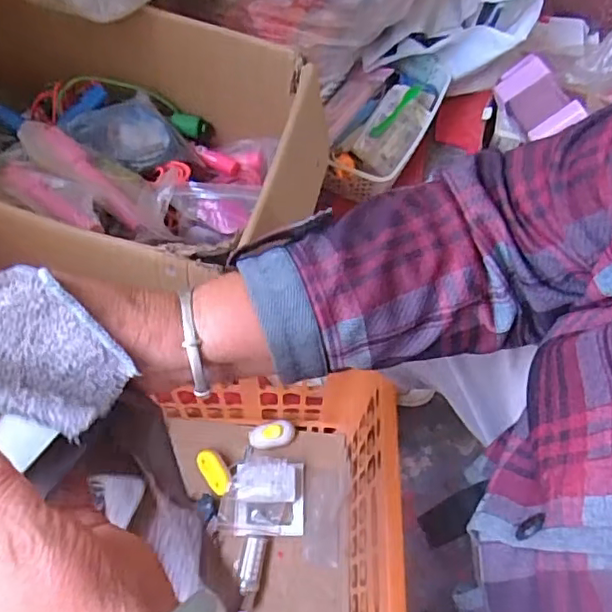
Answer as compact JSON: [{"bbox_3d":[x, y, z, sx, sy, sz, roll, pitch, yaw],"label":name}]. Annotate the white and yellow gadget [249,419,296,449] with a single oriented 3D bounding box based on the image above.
[{"bbox_3d":[-0.044,0.169,0.771,0.061,0.015,0.030,-13,64,-9],"label":"white and yellow gadget"}]

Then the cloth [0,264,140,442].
[{"bbox_3d":[-0.140,0.018,0.289,0.097,0.039,0.069,16,63,6],"label":"cloth"}]

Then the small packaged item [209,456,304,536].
[{"bbox_3d":[-0.057,0.235,0.729,0.108,0.045,0.086,3,62,-1],"label":"small packaged item"}]

